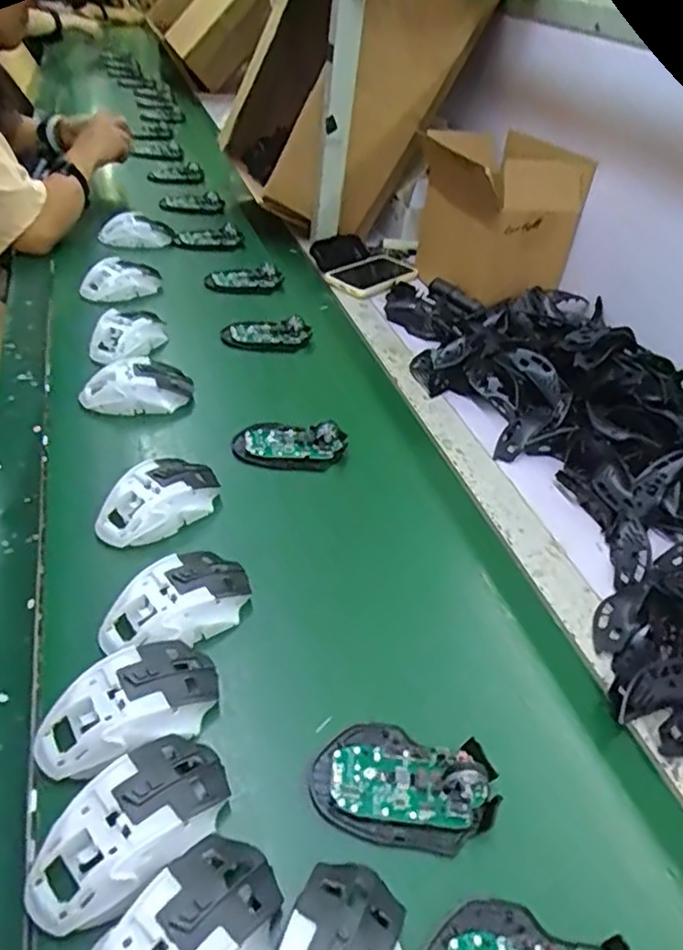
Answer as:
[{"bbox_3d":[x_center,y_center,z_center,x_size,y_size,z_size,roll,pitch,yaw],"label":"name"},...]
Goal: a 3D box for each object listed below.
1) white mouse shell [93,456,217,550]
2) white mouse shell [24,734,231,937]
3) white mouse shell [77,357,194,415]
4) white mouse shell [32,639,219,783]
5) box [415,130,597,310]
[{"bbox_3d":[-0.164,0.025,0.597,0.064,0.045,0.116,27,42,21],"label":"white mouse shell"},{"bbox_3d":[-0.119,0.203,0.375,0.066,0.039,0.118,31,43,25],"label":"white mouse shell"},{"bbox_3d":[-0.232,-0.101,0.741,0.122,0.039,0.073,-6,41,-18],"label":"white mouse shell"},{"bbox_3d":[-0.139,0.153,0.432,0.119,0.035,0.073,-28,51,-37],"label":"white mouse shell"},{"bbox_3d":[0.230,-0.408,1.019,0.164,0.197,0.280,-9,42,-14],"label":"box"}]

